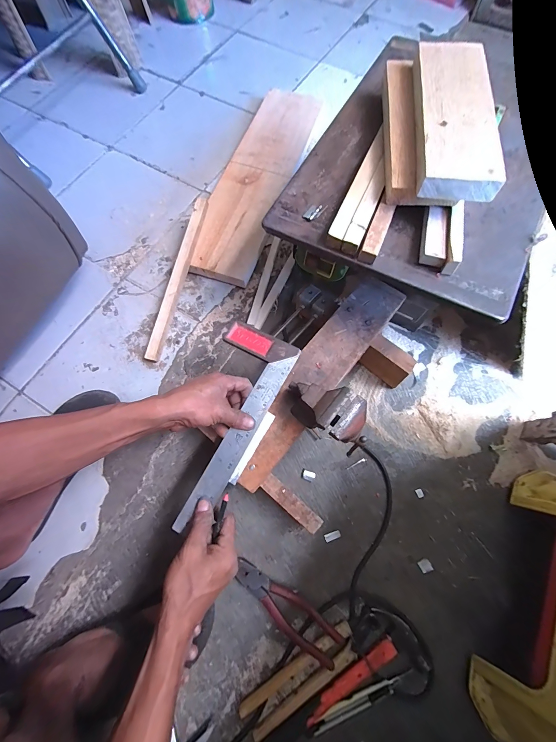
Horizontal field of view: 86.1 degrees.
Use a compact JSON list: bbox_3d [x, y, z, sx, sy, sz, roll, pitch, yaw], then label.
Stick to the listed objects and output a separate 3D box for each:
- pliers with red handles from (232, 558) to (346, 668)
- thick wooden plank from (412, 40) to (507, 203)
[{"bbox_3d":[0.009,0.353,0.444,0.177,0.030,0.052,34,75,11],"label":"pliers with red handles"},{"bbox_3d":[0.219,-0.327,0.376,0.087,0.025,0.259,7,71,3],"label":"thick wooden plank"}]

